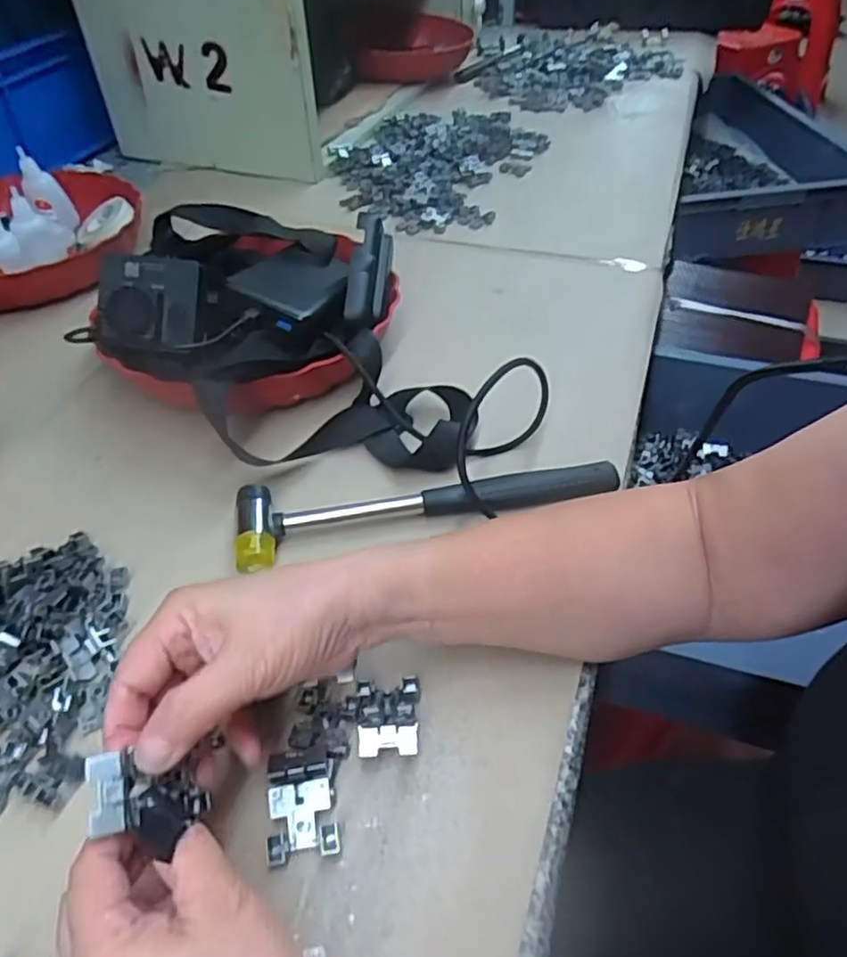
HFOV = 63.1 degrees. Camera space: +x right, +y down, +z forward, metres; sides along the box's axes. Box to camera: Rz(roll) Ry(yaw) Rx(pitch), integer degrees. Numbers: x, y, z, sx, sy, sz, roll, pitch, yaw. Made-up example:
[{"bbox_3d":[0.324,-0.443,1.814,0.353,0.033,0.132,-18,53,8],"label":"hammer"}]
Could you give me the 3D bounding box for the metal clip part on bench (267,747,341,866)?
[{"bbox_3d":[-0.056,0.150,0.318,0.031,0.013,0.047,1,55,-9],"label":"metal clip part on bench"}]

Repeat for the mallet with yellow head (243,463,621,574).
[{"bbox_3d":[0.004,0.012,0.450,0.247,0.023,0.055,-11,45,-9],"label":"mallet with yellow head"}]

